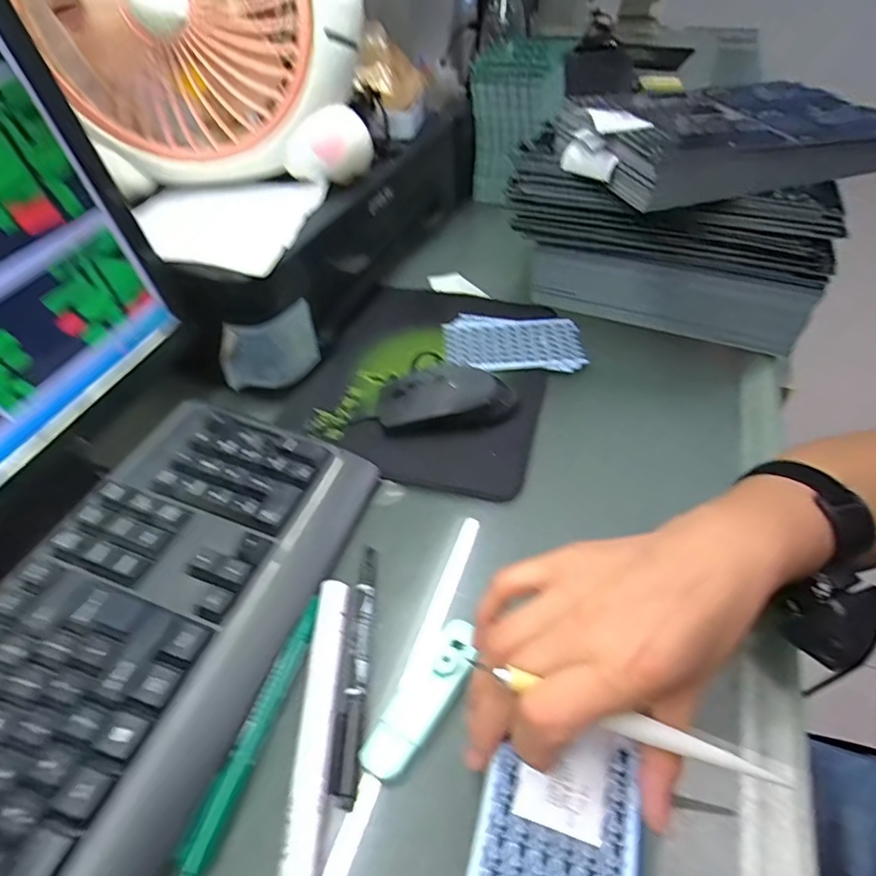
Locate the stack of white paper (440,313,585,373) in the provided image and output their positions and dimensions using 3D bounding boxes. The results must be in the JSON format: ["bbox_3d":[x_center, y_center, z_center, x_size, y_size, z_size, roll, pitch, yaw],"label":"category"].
[{"bbox_3d":[0.070,-0.090,0.495,0.129,0.006,0.080,7,47,9],"label":"stack of white paper"}]

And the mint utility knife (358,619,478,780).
[{"bbox_3d":[-0.007,0.136,0.278,0.025,0.010,0.085,27,54,26],"label":"mint utility knife"}]

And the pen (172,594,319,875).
[{"bbox_3d":[-0.094,0.148,0.277,0.014,0.009,0.133,11,48,13],"label":"pen"}]

